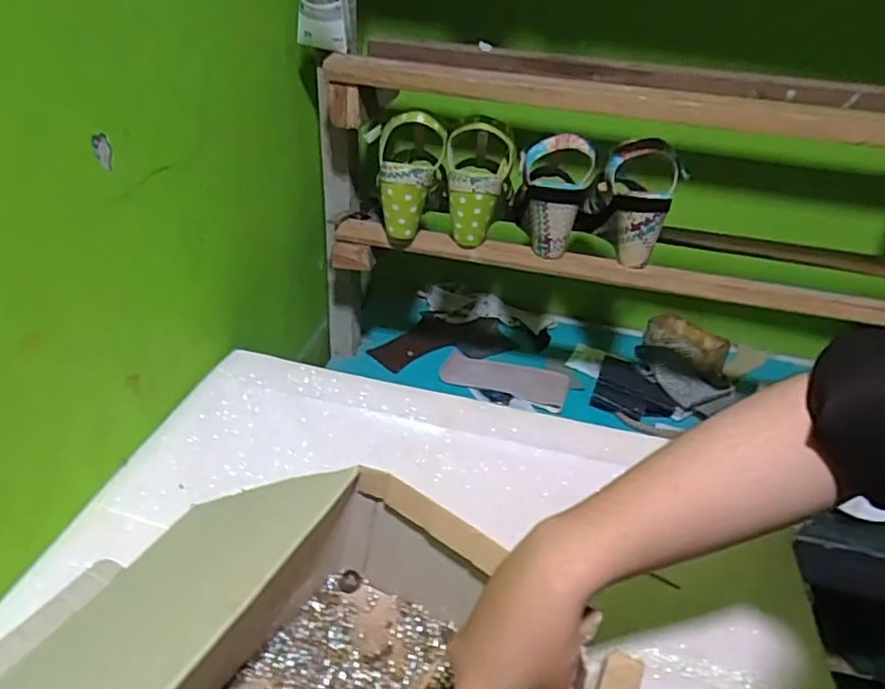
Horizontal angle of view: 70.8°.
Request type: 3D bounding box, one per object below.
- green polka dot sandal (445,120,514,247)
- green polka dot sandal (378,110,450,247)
[{"bbox_3d":[0.040,-0.188,0.738,0.079,0.134,0.074,7,33,3],"label":"green polka dot sandal"},{"bbox_3d":[-0.041,-0.194,0.744,0.082,0.150,0.069,4,33,-1],"label":"green polka dot sandal"}]

